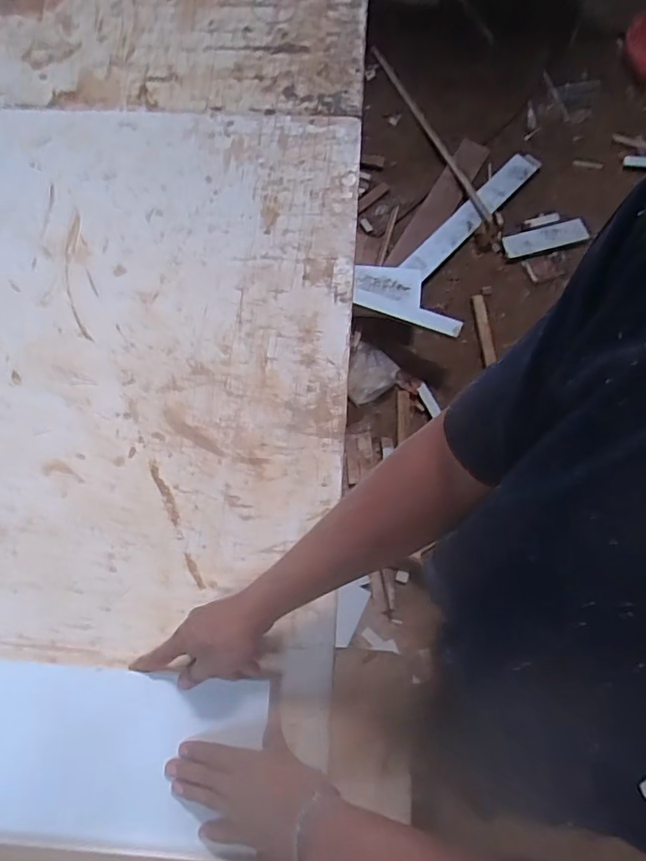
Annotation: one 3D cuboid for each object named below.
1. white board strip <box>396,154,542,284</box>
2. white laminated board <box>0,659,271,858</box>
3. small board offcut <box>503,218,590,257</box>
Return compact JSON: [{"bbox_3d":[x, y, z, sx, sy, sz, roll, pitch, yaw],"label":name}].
[{"bbox_3d":[0.450,-0.654,1.631,0.559,0.023,0.084,-44,94,-12],"label":"white board strip"},{"bbox_3d":[-0.269,0.336,0.567,0.405,0.016,0.165,0,74,2],"label":"white laminated board"},{"bbox_3d":[0.681,-0.595,1.652,0.262,0.016,0.079,-12,75,-2],"label":"small board offcut"}]

